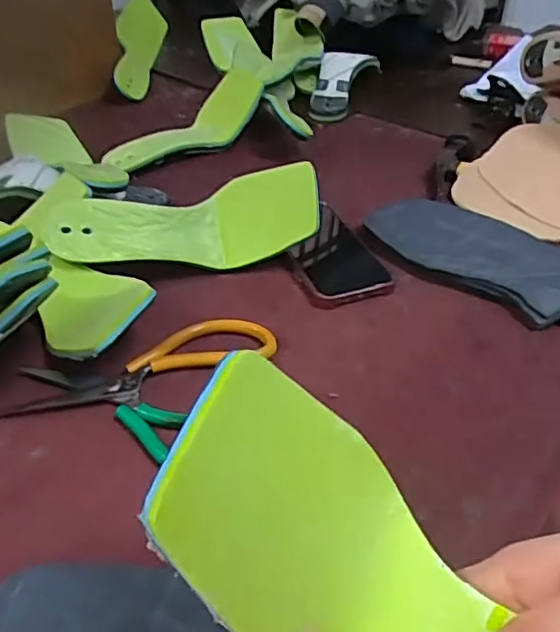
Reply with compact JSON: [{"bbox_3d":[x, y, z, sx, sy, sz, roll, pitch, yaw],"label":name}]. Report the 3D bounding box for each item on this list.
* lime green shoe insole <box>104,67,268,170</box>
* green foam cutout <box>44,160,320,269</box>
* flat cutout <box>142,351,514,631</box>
[{"bbox_3d":[-0.109,-0.225,0.728,0.217,0.046,0.066,-35,51,-16],"label":"lime green shoe insole"},{"bbox_3d":[-0.078,-0.081,0.517,0.224,0.076,0.030,-7,-2,-8],"label":"green foam cutout"},{"bbox_3d":[0.060,0.103,0.196,0.226,0.048,0.073,33,47,7],"label":"flat cutout"}]

